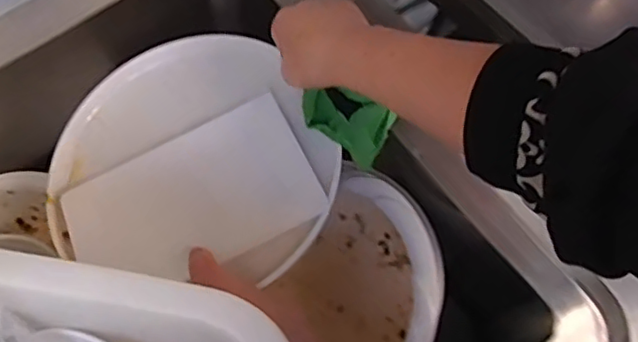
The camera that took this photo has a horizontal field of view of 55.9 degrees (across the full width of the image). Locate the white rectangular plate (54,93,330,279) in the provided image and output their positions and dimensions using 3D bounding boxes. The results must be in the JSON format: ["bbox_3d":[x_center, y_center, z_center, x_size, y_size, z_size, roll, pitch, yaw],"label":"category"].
[{"bbox_3d":[-0.114,0.024,0.533,0.213,0.015,0.136,-26,61,-3],"label":"white rectangular plate"}]

